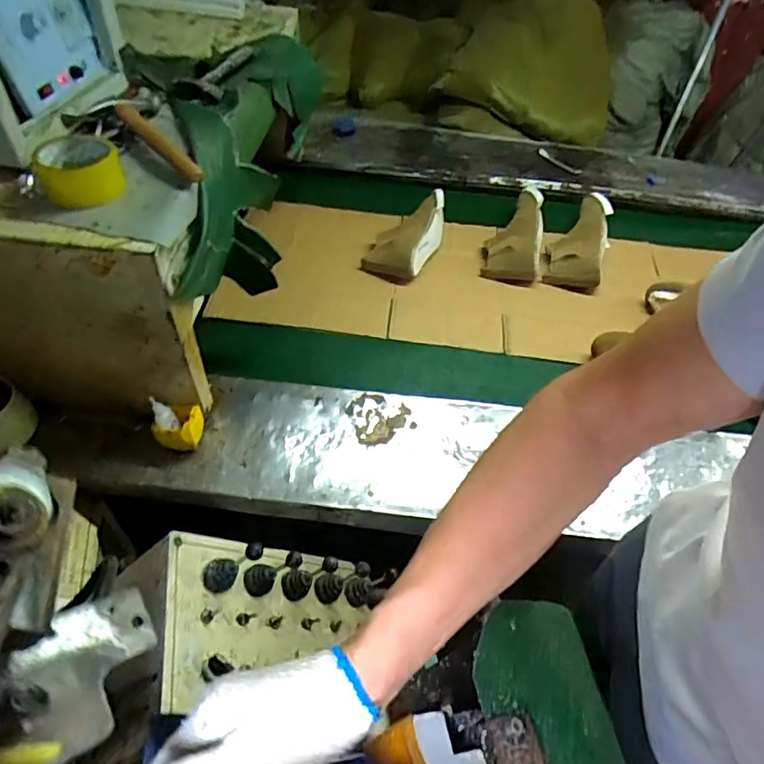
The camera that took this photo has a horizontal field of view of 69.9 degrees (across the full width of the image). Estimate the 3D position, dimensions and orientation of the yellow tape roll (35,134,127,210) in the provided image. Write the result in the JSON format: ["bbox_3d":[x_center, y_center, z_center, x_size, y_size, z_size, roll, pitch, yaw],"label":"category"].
[{"bbox_3d":[-0.393,-0.279,0.711,0.099,0.062,0.099,-21,55,-19],"label":"yellow tape roll"}]

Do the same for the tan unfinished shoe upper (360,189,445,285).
[{"bbox_3d":[0.073,-0.332,1.286,0.122,0.083,0.273,32,69,21],"label":"tan unfinished shoe upper"}]

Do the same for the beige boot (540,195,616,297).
[{"bbox_3d":[0.465,-0.332,1.262,0.129,0.074,0.261,21,75,13],"label":"beige boot"}]

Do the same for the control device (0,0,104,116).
[{"bbox_3d":[-0.468,-0.481,0.757,0.035,0.136,0.182,7,51,3],"label":"control device"}]

